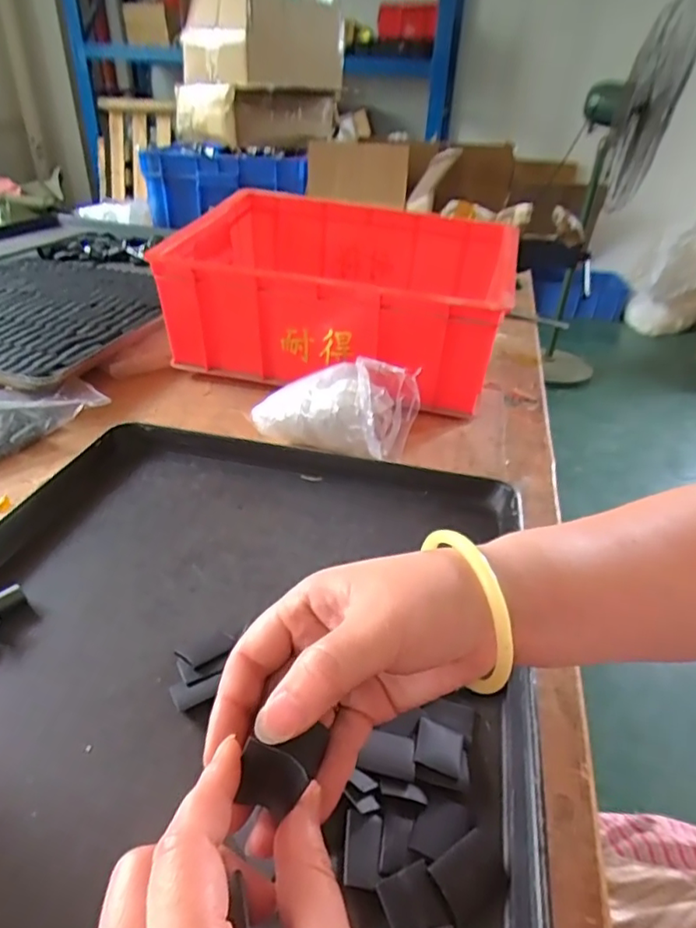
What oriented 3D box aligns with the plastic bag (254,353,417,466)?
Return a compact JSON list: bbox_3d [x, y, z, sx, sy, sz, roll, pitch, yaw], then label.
[{"bbox_3d":[-0.017,-0.054,0.546,0.160,0.100,0.060,14,35,16],"label":"plastic bag"}]

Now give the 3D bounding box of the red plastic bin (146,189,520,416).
[{"bbox_3d":[-0.004,-0.219,0.739,0.380,0.166,0.301,10,34,11],"label":"red plastic bin"}]

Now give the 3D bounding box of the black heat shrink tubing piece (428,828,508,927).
[{"bbox_3d":[0.057,0.192,0.264,0.033,0.004,0.027,-17,65,-32],"label":"black heat shrink tubing piece"}]

